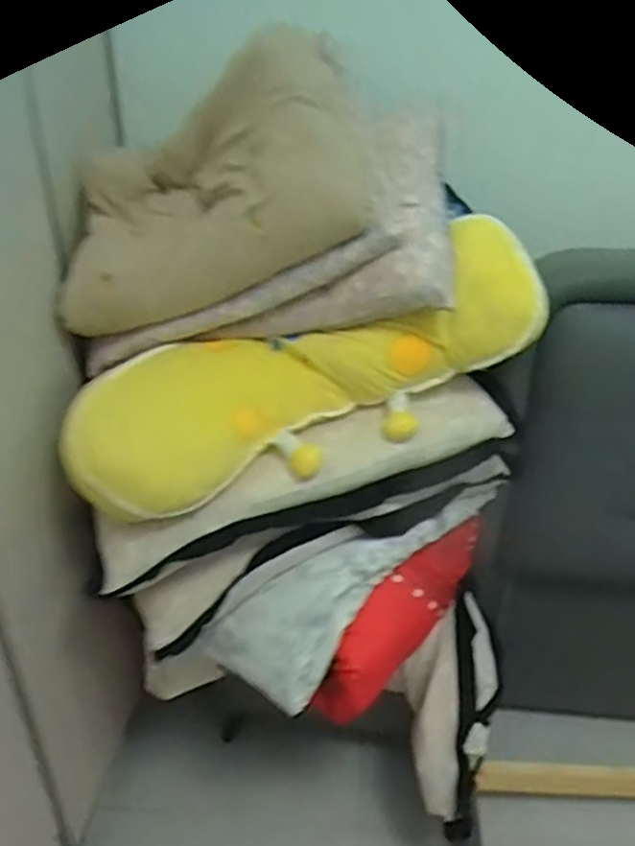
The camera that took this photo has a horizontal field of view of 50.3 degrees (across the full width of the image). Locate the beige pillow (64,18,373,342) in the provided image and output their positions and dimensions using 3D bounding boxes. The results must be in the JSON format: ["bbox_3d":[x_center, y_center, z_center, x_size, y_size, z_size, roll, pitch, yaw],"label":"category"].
[{"bbox_3d":[-0.141,-0.301,0.958,0.470,0.221,0.181,-36,28,13],"label":"beige pillow"}]

